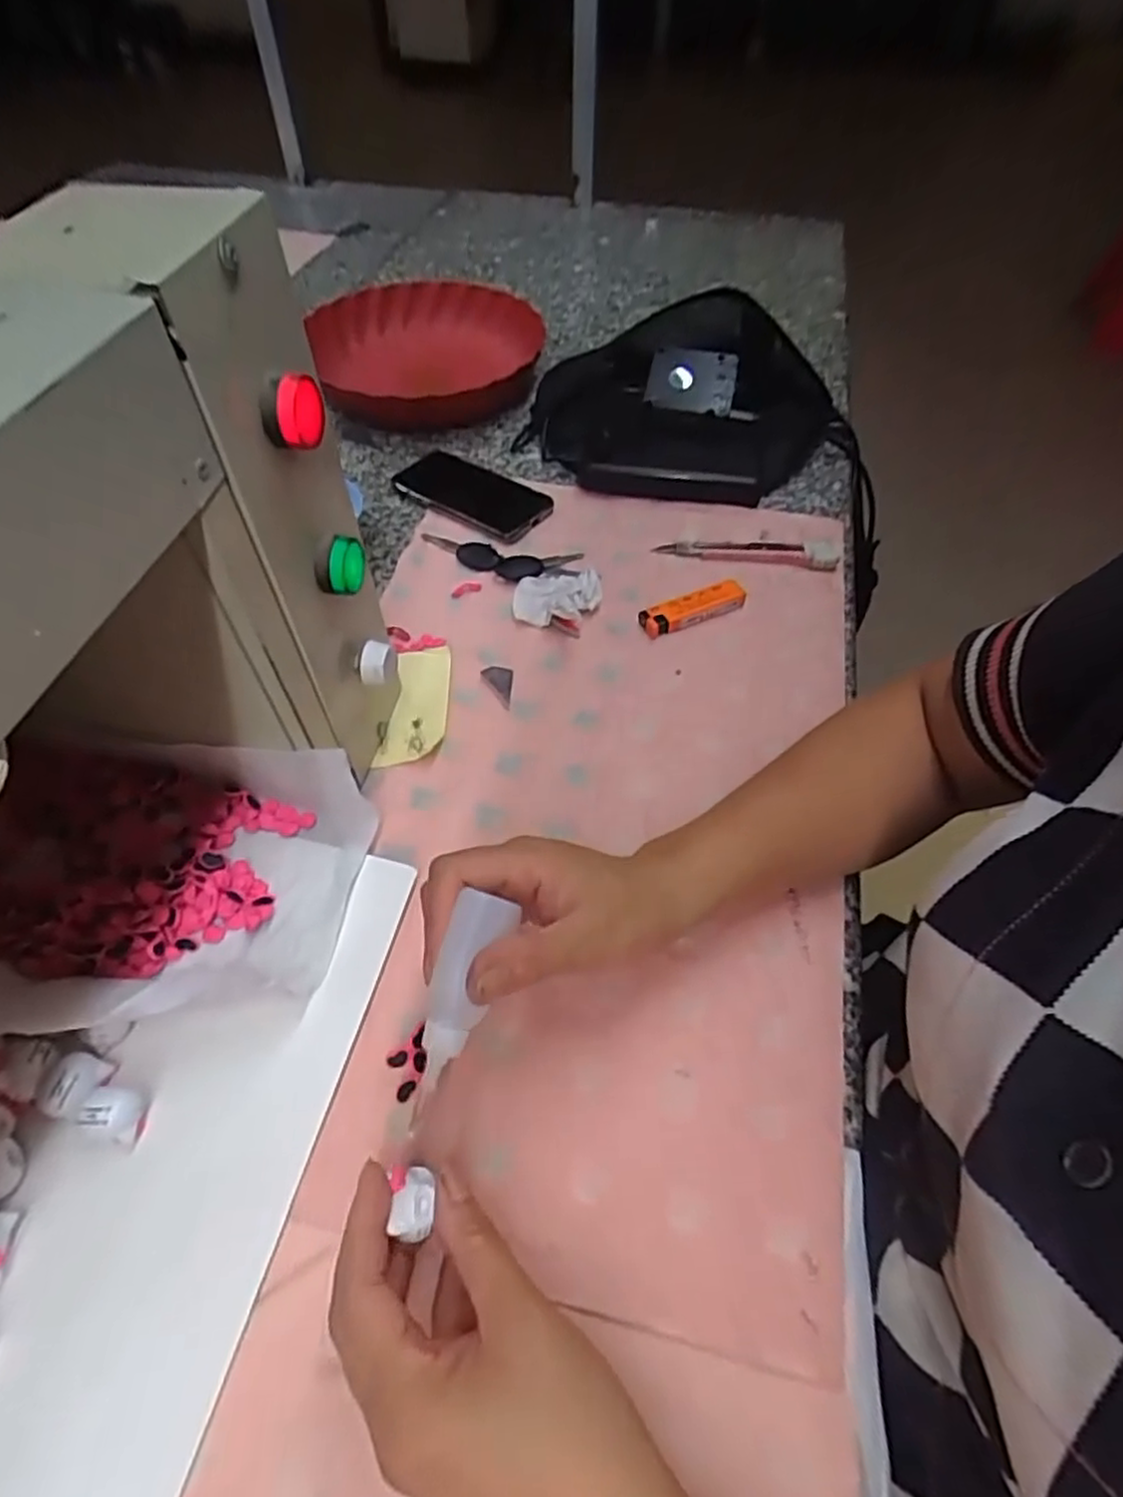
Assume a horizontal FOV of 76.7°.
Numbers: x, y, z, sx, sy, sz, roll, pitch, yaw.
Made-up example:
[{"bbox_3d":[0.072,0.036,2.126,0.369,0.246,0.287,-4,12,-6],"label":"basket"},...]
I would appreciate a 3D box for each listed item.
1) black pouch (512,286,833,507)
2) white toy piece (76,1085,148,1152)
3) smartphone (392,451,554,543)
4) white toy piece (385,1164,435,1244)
[{"bbox_3d":[0.108,-0.331,0.654,0.278,0.070,0.240,13,55,8],"label":"black pouch"},{"bbox_3d":[-0.195,0.158,0.308,0.023,0.017,0.021,14,55,9],"label":"white toy piece"},{"bbox_3d":[-0.079,-0.225,0.619,0.147,0.006,0.074,35,61,22],"label":"smartphone"},{"bbox_3d":[-0.060,0.181,0.284,0.017,0.010,0.026,-3,53,-1],"label":"white toy piece"}]

